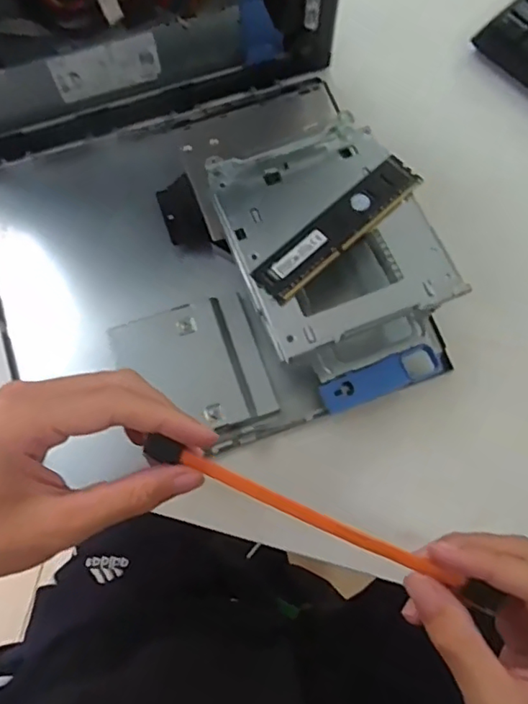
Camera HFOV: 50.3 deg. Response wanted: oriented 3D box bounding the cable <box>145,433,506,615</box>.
[{"bbox_3d":[0.028,0.082,0.269,0.180,0.008,0.010,24,75,4],"label":"cable"}]

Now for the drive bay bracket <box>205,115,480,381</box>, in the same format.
[{"bbox_3d":[0.045,-0.073,0.391,0.129,0.046,0.164,-22,74,-6],"label":"drive bay bracket"}]

